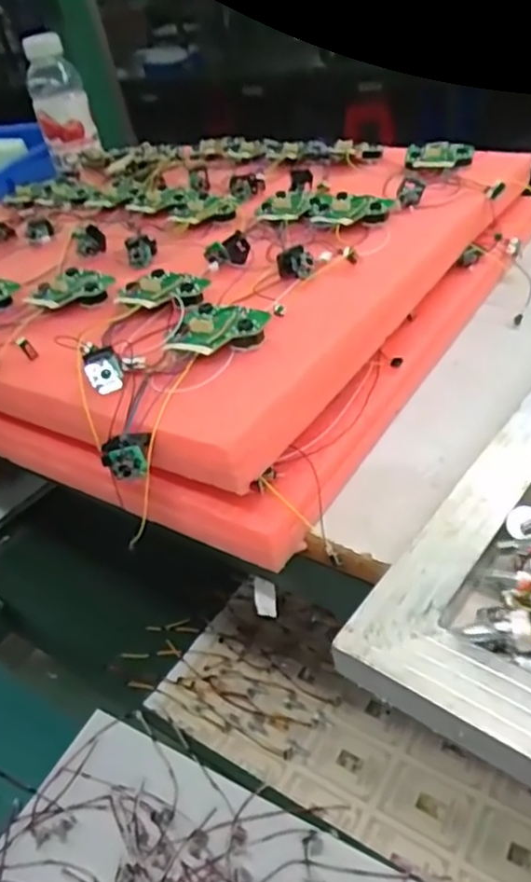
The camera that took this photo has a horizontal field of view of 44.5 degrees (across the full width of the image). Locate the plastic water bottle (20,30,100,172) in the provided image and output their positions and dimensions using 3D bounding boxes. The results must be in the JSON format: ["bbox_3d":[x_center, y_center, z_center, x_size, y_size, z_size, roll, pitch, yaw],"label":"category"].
[{"bbox_3d":[-0.232,-0.386,0.733,0.066,0.115,0.062,-13,36,-10],"label":"plastic water bottle"}]

